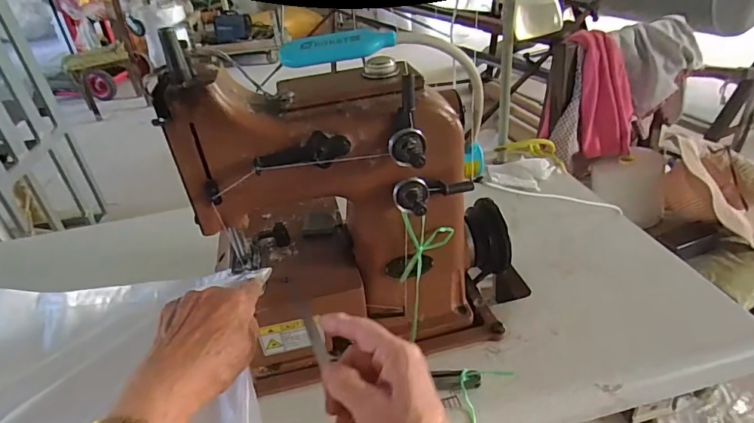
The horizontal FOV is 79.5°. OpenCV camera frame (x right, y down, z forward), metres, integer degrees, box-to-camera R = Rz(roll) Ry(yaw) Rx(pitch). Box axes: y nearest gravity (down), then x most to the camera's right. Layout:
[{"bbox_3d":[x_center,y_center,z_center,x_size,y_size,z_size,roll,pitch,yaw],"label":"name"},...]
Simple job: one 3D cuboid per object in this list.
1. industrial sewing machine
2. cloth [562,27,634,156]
[{"bbox_3d":[-0.007,-0.008,0.470,0.317,0.296,0.170,-10,34,-6],"label":"industrial sewing machine"},{"bbox_3d":[0.542,-0.280,1.079,0.131,0.296,0.034,-16,14,2],"label":"cloth"}]

